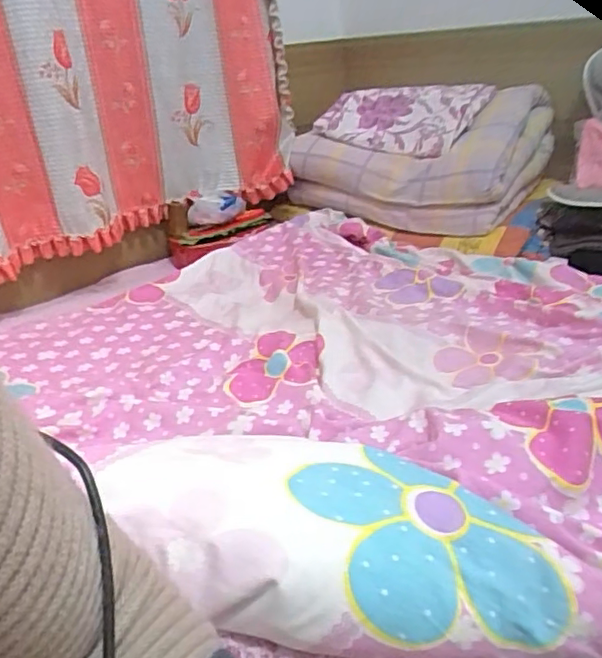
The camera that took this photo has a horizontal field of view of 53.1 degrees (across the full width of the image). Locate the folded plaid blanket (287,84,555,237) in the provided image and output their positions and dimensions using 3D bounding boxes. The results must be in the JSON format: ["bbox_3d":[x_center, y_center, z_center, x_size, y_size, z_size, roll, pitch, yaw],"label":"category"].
[{"bbox_3d":[0.297,-0.470,1.606,0.600,0.278,0.346,16,36,38],"label":"folded plaid blanket"}]

